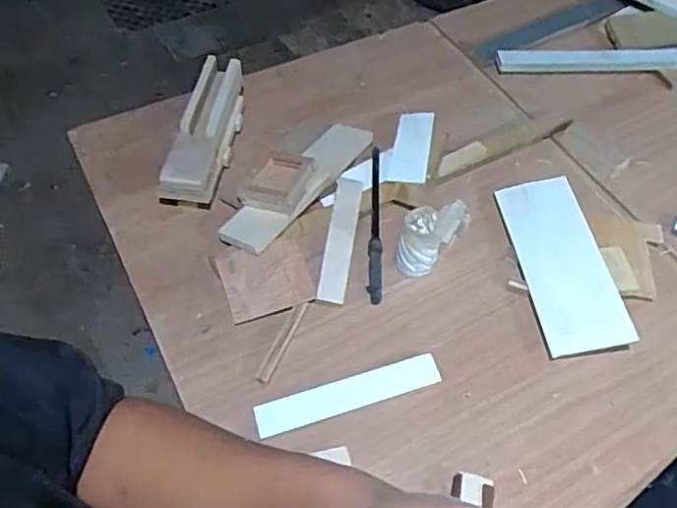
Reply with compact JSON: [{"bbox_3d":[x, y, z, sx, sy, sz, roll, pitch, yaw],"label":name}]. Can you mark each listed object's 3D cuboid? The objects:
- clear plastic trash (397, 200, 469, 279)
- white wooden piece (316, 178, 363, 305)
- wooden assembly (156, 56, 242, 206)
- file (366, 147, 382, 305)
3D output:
[{"bbox_3d":[0.153,-0.043,0.962,0.062,0.092,0.156,32,60,20],"label":"clear plastic trash"},{"bbox_3d":[0.004,-0.025,0.965,0.043,0.010,0.226,12,60,-3],"label":"white wooden piece"},{"bbox_3d":[-0.229,-0.213,1.073,0.085,0.084,0.304,6,54,4],"label":"wooden assembly"},{"bbox_3d":[0.059,-0.060,1.015,0.021,0.024,0.316,2,54,0],"label":"file"}]

